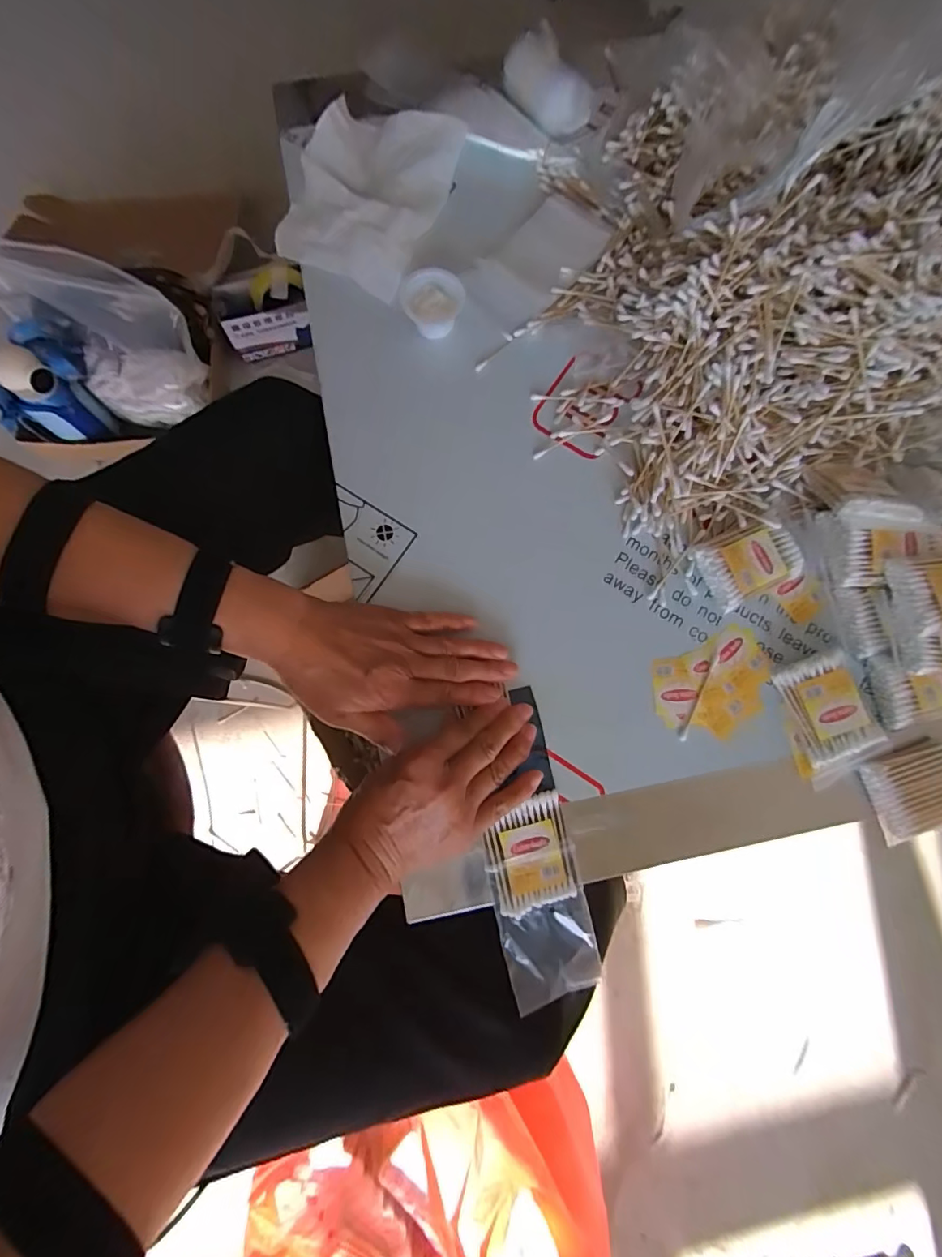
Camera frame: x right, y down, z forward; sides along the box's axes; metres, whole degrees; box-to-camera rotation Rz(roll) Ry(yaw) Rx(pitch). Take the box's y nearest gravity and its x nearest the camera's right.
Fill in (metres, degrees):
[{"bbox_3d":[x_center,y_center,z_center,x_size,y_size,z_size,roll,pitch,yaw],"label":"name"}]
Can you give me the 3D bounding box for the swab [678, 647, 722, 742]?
[{"bbox_3d":[0.179,0.051,0.385,0.007,0.004,0.080,28,79,4],"label":"swab"}]

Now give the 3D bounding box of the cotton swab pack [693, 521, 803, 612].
[{"bbox_3d":[0.220,-0.053,0.395,0.074,0.021,0.055,-26,80,-7],"label":"cotton swab pack"}]

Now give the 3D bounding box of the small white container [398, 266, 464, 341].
[{"bbox_3d":[-0.034,-0.283,0.432,0.053,0.023,0.045,6,78,0],"label":"small white container"}]

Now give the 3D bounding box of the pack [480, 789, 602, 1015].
[{"bbox_3d":[0.049,0.194,0.356,0.064,0.004,0.132,-12,79,-4],"label":"pack"}]

